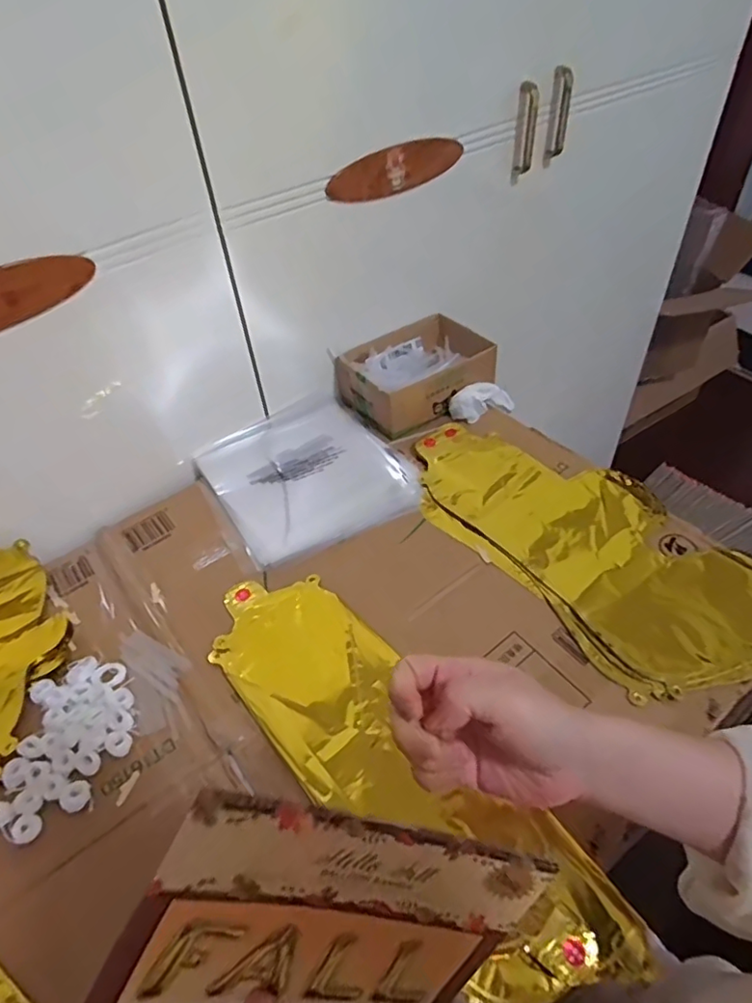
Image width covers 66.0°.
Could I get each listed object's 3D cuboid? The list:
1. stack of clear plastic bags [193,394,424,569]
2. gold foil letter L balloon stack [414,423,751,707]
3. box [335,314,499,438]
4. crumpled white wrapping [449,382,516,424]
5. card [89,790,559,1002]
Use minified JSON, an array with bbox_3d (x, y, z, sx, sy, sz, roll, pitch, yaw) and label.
[{"bbox_3d":[-0.085,-0.039,0.704,0.215,0.018,0.217,-27,49,-20],"label":"stack of clear plastic bags"},{"bbox_3d":[0.224,0.037,0.622,0.221,0.035,0.440,-32,51,-23],"label":"gold foil letter L balloon stack"},{"bbox_3d":[0.054,-0.176,0.782,0.185,0.059,0.146,-32,50,-23],"label":"box"},{"bbox_3d":[0.150,-0.136,0.775,0.104,0.043,0.044,-18,45,-33],"label":"crumpled white wrapping"},{"bbox_3d":[-0.023,0.219,0.283,0.194,0.161,0.009,24,14,-23],"label":"card"}]

